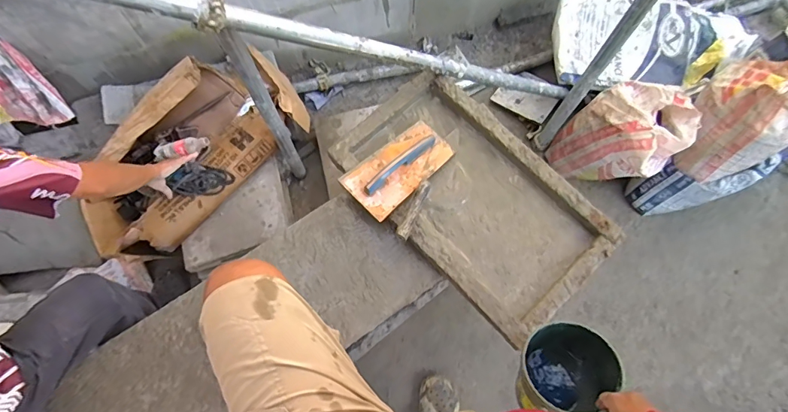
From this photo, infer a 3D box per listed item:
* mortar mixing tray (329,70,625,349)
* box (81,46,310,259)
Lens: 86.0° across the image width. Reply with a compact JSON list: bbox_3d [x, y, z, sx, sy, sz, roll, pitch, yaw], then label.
[{"bbox_3d":[0.211,-0.046,1.132,0.436,0.067,0.709,-39,75,-14],"label":"mortar mixing tray"},{"bbox_3d":[-0.658,-0.190,1.385,0.399,0.255,0.835,40,74,12],"label":"box"}]

